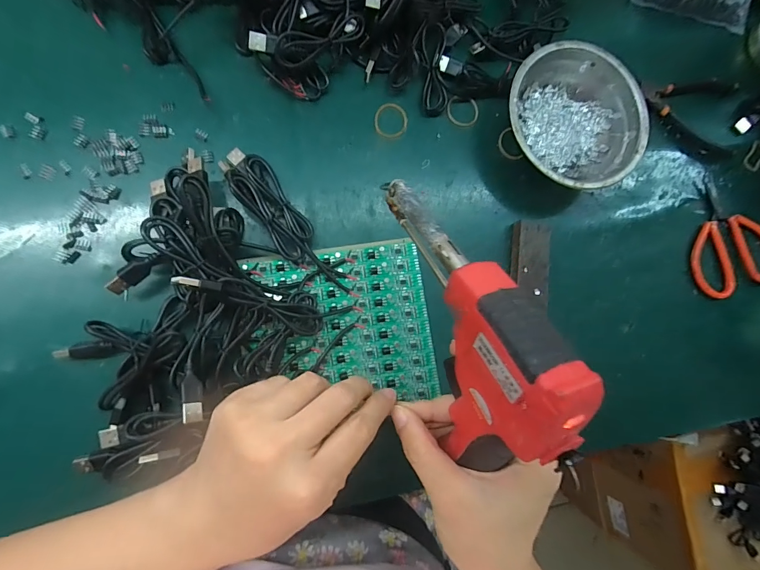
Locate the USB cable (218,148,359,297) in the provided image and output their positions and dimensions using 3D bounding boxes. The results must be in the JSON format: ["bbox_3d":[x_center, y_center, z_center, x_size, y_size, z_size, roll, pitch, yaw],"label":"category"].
[{"bbox_3d":[-0.074,-0.048,0.303,0.033,0.022,0.145,-38,93,-10],"label":"USB cable"}]

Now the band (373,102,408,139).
[{"bbox_3d":[0.010,-0.145,0.334,0.029,0.004,0.031,11,85,-9],"label":"band"}]

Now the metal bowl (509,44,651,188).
[{"bbox_3d":[0.169,-0.144,0.340,0.122,0.042,0.124,1,87,-10],"label":"metal bowl"}]

